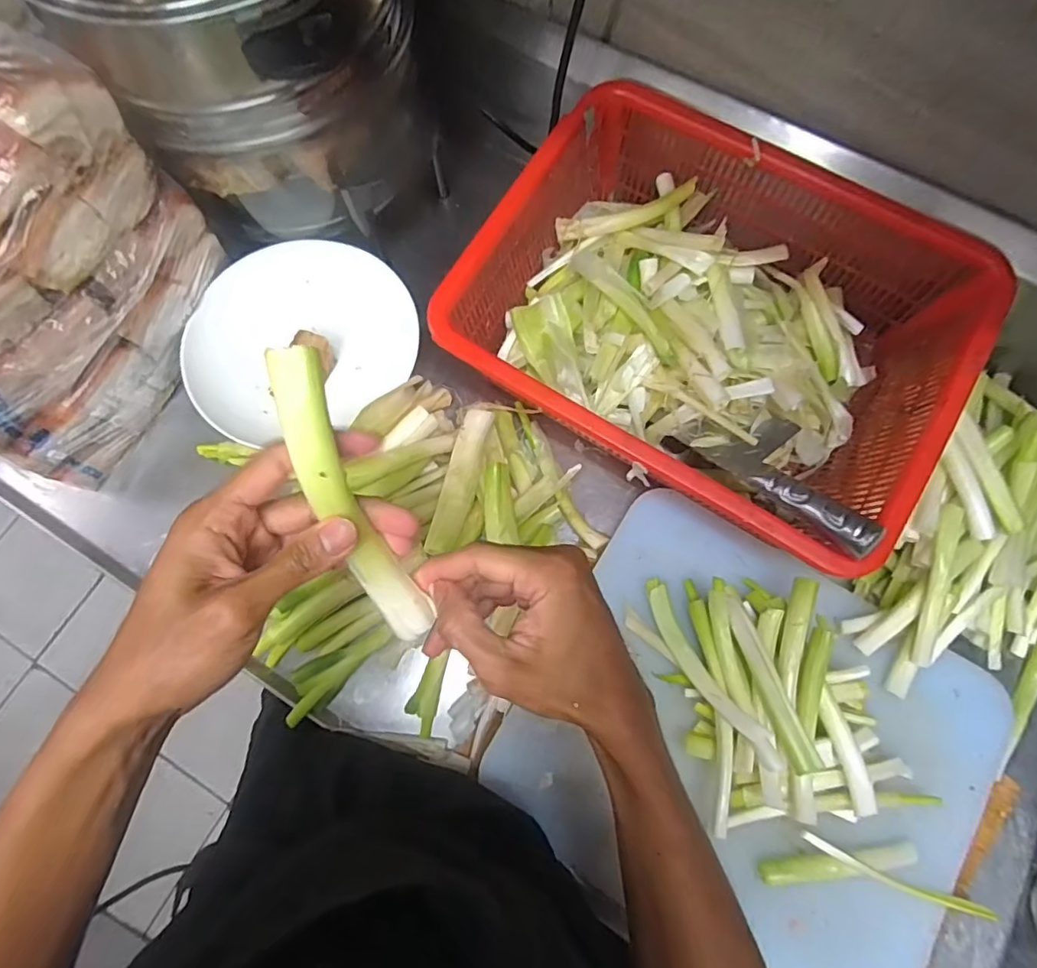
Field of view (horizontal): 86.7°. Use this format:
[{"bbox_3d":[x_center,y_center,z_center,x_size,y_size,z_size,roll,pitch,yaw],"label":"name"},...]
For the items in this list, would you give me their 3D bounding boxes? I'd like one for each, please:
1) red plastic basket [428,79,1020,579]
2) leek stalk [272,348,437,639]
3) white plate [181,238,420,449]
[{"bbox_3d":[0.185,-0.159,0.546,0.429,0.128,0.359,31,76,9],"label":"red plastic basket"},{"bbox_3d":[-0.078,0.012,0.259,0.027,0.017,0.152,-22,118,-6],"label":"leek stalk"},{"bbox_3d":[-0.240,-0.161,0.626,0.221,0.044,0.249,22,82,-10],"label":"white plate"}]

